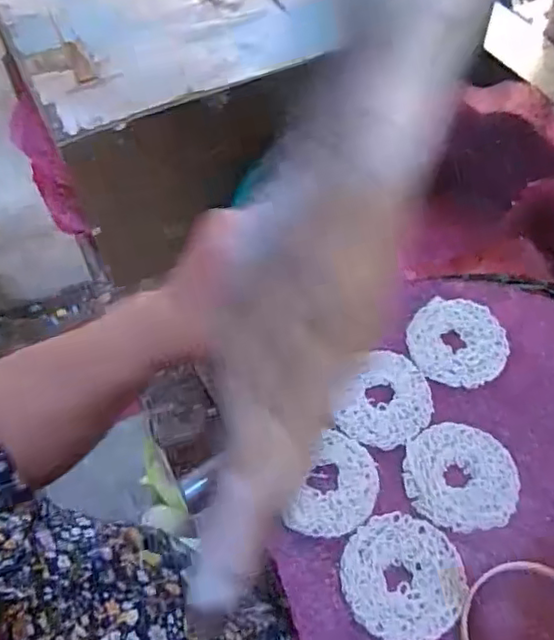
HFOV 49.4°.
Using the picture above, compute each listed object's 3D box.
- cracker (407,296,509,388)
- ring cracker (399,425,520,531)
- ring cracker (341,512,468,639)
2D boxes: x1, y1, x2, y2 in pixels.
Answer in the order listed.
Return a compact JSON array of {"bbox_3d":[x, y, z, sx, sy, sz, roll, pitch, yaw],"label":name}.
[{"bbox_3d":[0.152,0.017,0.508,0.078,0.010,0.078,13,56,13],"label":"cracker"},{"bbox_3d":[0.135,0.113,0.444,0.079,0.004,0.078,-2,54,2],"label":"ring cracker"},{"bbox_3d":[0.085,0.171,0.404,0.078,0.004,0.080,-2,54,2],"label":"ring cracker"}]

